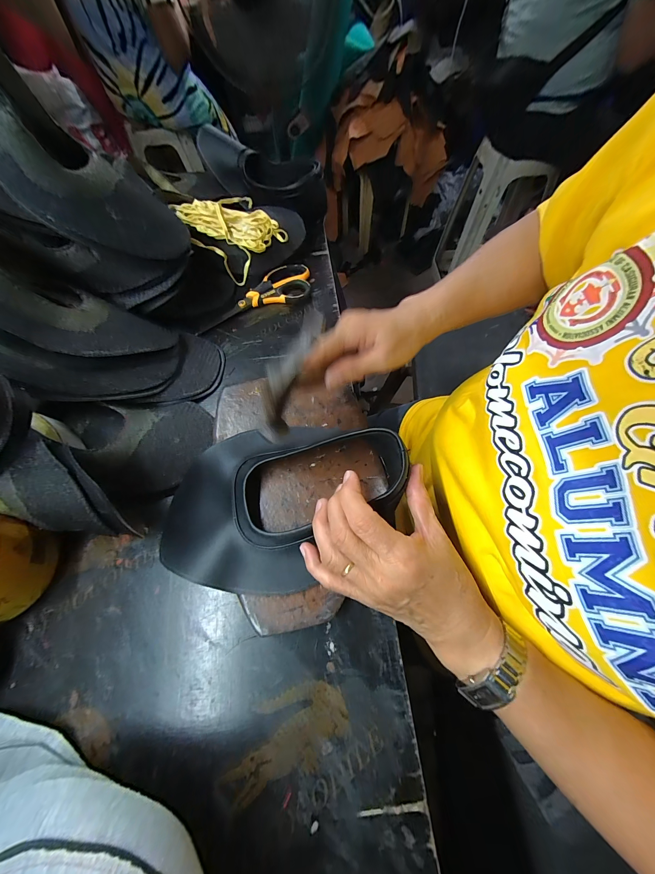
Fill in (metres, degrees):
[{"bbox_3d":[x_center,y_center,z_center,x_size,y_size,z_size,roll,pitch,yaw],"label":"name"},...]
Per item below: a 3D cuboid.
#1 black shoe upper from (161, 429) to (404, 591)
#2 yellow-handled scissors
[{"bbox_3d":[-0.048,0.052,0.267,0.228,0.068,0.159,-5,65,1],"label":"black shoe upper"},{"bbox_3d":[-0.114,-0.221,0.453,0.192,0.007,0.075,-26,66,-10],"label":"yellow-handled scissors"}]

